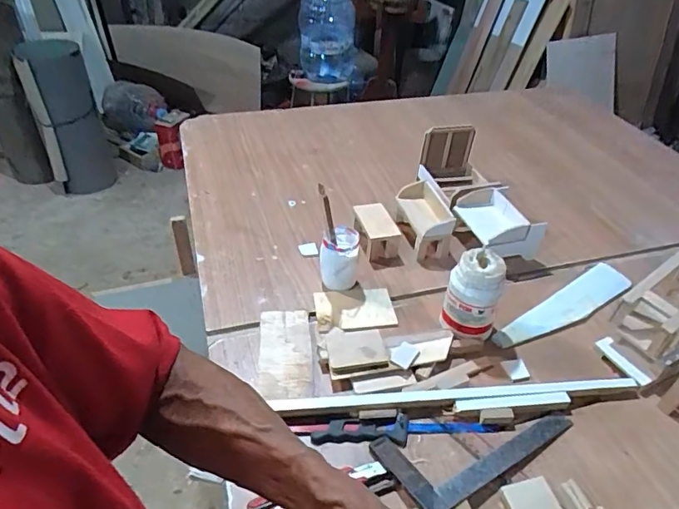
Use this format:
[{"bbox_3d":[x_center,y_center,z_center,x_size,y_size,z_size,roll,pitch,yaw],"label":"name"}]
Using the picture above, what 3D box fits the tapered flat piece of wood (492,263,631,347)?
[{"bbox_3d":[0.377,0.084,0.814,0.304,0.010,0.067,-24,47,-30],"label":"tapered flat piece of wood"}]

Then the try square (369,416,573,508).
[{"bbox_3d":[0.175,0.226,0.618,0.246,0.015,0.114,-18,44,-24],"label":"try square"}]

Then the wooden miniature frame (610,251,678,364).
[{"bbox_3d":[0.461,0.083,0.705,0.111,0.137,0.083,-20,45,-26],"label":"wooden miniature frame"}]

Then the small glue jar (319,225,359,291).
[{"bbox_3d":[0.000,0.006,0.816,0.060,0.106,0.059,2,40,-2],"label":"small glue jar"}]

